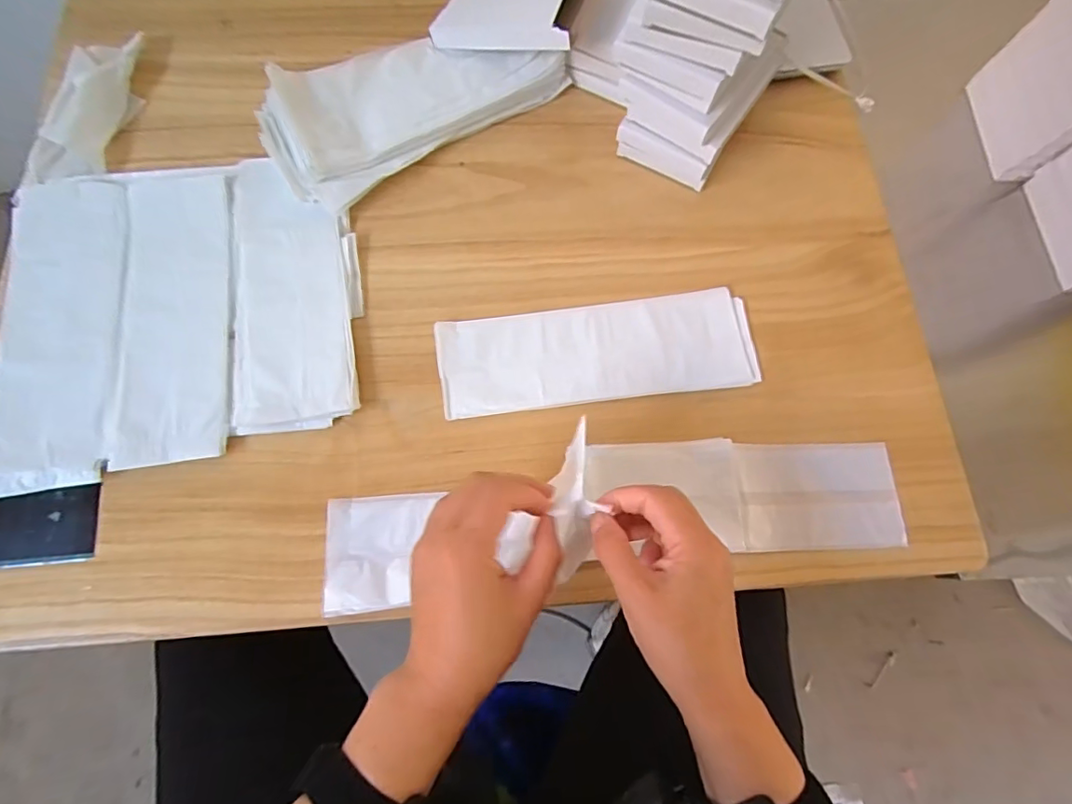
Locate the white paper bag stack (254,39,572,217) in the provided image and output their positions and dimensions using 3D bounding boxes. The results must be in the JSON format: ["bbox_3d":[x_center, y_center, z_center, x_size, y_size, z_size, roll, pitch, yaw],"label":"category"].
[{"bbox_3d":[-0.114,-0.274,0.471,0.259,0.046,0.110,-35,77,-12],"label":"white paper bag stack"}]

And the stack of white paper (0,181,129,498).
[{"bbox_3d":[-0.388,-0.062,0.422,0.095,0.006,0.267,-7,73,-4],"label":"stack of white paper"}]

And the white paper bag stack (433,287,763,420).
[{"bbox_3d":[0.051,-0.041,0.429,0.255,0.010,0.083,-7,73,-4],"label":"white paper bag stack"}]

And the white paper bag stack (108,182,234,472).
[{"bbox_3d":[-0.296,-0.074,0.428,0.085,0.010,0.250,-8,73,-5],"label":"white paper bag stack"}]

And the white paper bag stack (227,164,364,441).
[{"bbox_3d":[-0.200,-0.094,0.435,0.101,0.015,0.237,-7,73,-4],"label":"white paper bag stack"}]

